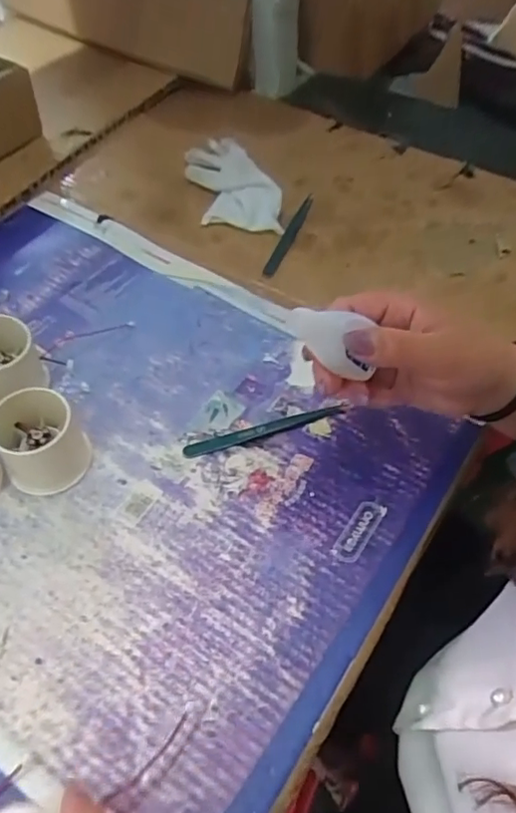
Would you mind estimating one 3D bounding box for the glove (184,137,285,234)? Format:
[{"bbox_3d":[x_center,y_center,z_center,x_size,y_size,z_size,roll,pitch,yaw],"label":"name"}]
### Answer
[{"bbox_3d":[-0.027,-0.225,0.578,0.074,0.028,0.143,-12,55,-10],"label":"glove"}]

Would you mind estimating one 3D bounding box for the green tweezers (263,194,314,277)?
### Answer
[{"bbox_3d":[0.034,-0.170,0.552,0.014,0.013,0.132,18,55,11],"label":"green tweezers"}]

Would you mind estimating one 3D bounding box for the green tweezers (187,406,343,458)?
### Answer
[{"bbox_3d":[0.006,0.016,0.419,0.121,0.006,0.011,-15,56,-13],"label":"green tweezers"}]

